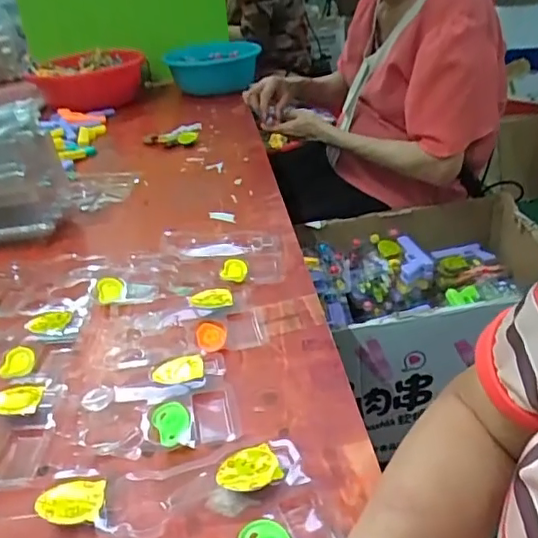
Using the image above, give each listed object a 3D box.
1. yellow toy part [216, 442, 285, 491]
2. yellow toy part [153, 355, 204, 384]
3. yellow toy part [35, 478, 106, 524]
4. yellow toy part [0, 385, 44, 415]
[{"bbox_3d":[-0.017,0.168,0.467,0.052,0.007,0.037,-15,36,-20],"label":"yellow toy part"},{"bbox_3d":[-0.094,0.105,0.578,0.053,0.017,0.032,-3,32,3],"label":"yellow toy part"},{"bbox_3d":[-0.162,0.191,0.456,0.052,0.013,0.039,0,31,-14],"label":"yellow toy part"},{"bbox_3d":[-0.254,0.131,0.561,0.052,0.012,0.032,-2,32,5],"label":"yellow toy part"}]

